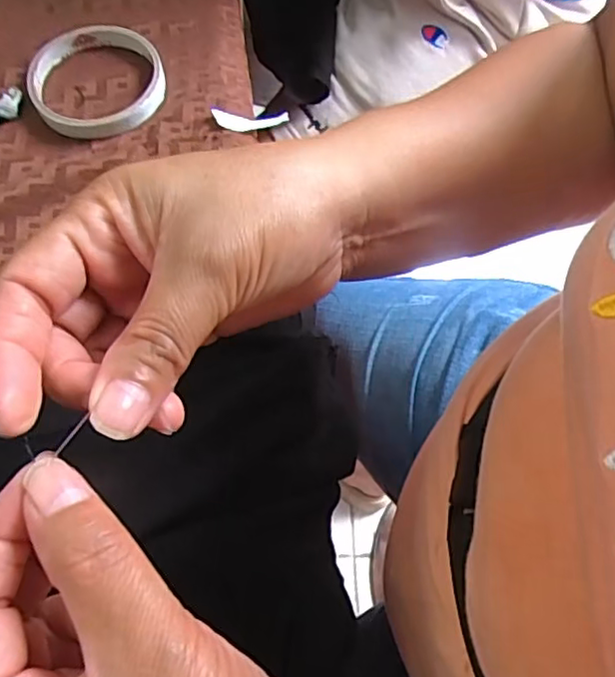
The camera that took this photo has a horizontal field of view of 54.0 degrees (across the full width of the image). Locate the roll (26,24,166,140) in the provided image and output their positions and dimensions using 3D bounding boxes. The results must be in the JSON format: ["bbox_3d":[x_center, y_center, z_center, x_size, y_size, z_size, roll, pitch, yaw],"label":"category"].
[{"bbox_3d":[-0.135,-0.167,0.387,0.084,0.012,0.084,-6,66,-3],"label":"roll"}]

